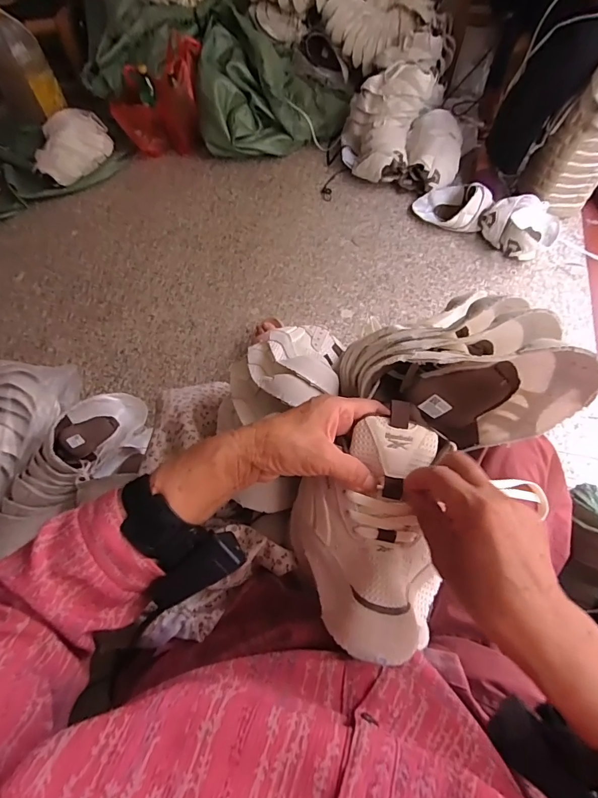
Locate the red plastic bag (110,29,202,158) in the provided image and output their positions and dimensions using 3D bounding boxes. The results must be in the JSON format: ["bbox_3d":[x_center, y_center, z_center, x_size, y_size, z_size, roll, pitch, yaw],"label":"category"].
[{"bbox_3d":[-0.472,-1.021,1.408,0.344,0.264,0.198,-20,62,-8],"label":"red plastic bag"}]

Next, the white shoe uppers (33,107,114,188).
[{"bbox_3d":[-0.788,-0.902,1.428,0.204,0.119,0.351,-8,61,-2],"label":"white shoe uppers"}]

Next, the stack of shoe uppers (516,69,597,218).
[{"bbox_3d":[0.752,-0.705,1.060,0.202,0.422,0.136,34,67,19],"label":"stack of shoe uppers"}]

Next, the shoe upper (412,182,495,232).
[{"bbox_3d":[0.469,-0.599,1.228,0.221,0.100,0.158,33,67,19],"label":"shoe upper"}]

